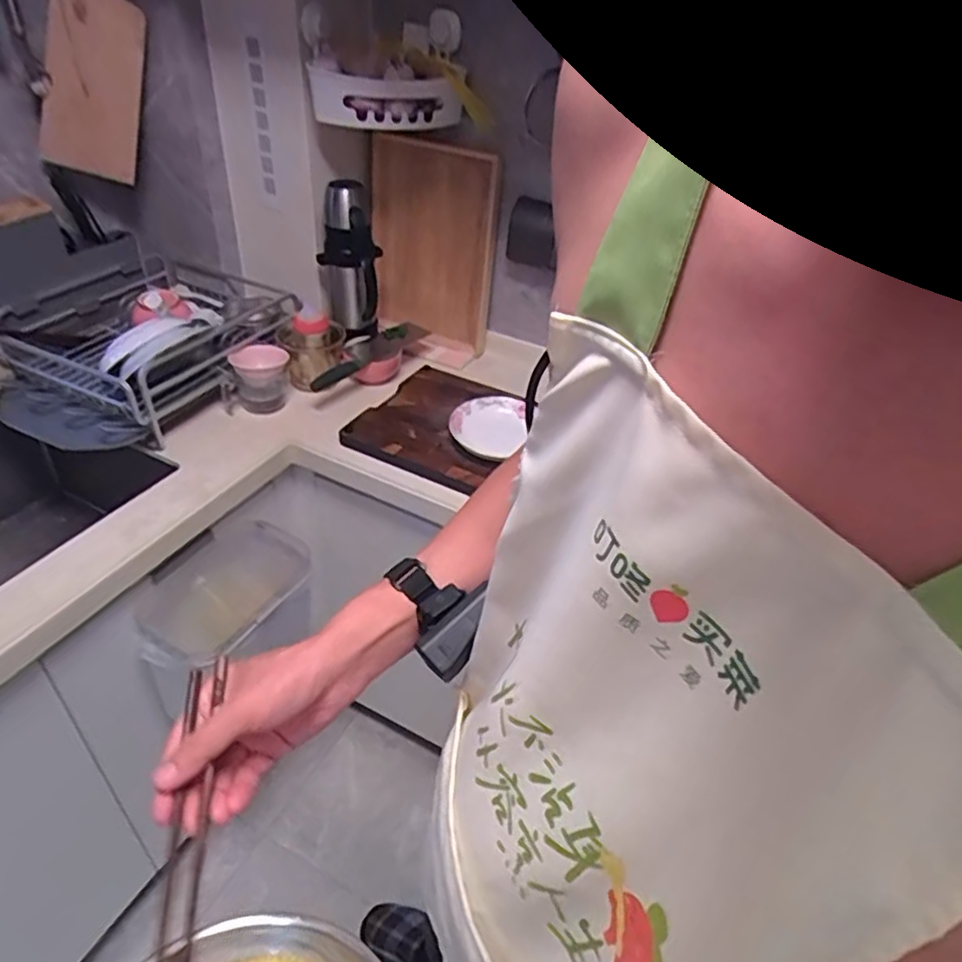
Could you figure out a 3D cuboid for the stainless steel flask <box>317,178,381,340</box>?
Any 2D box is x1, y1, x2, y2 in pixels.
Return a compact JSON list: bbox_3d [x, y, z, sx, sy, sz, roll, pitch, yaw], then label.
[{"bbox_3d":[-0.241,-0.407,1.251,0.104,0.262,0.109,-14,43,-22],"label":"stainless steel flask"}]

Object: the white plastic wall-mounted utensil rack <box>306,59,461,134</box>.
[{"bbox_3d":[-0.159,-0.630,1.107,0.243,0.084,0.074,1,39,-6],"label":"white plastic wall-mounted utensil rack"}]

